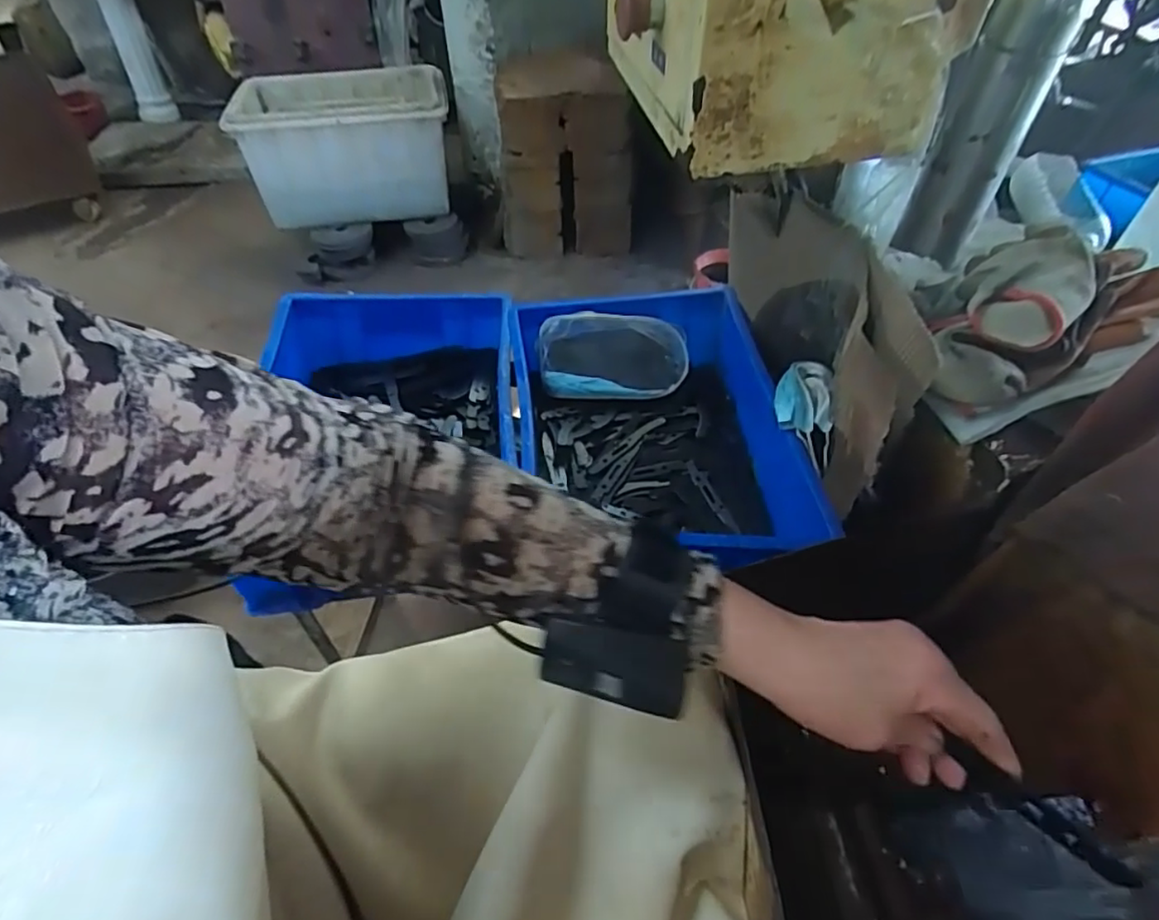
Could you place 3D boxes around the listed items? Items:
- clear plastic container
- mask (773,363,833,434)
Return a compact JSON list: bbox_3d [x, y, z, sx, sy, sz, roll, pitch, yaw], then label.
[{"bbox_3d":[0.043,-0.139,0.826,0.193,0.111,0.023,1,5,7],"label":"clear plastic container"},{"bbox_3d":[0.242,-0.068,0.664,0.057,0.035,0.073,6,84,25],"label":"mask"}]

